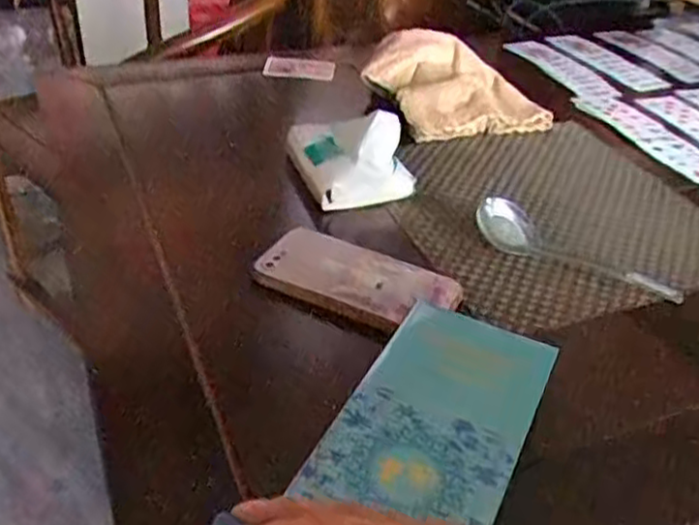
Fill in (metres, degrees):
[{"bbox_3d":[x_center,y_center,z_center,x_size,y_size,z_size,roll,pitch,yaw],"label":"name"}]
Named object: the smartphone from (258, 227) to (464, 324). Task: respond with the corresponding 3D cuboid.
[{"bbox_3d":[0.005,0.010,0.543,0.149,0.011,0.068,18,38,18],"label":"smartphone"}]

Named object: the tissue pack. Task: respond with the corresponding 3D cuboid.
[{"bbox_3d":[0.000,-0.109,0.664,0.096,0.058,0.125,-6,37,-15],"label":"tissue pack"}]

